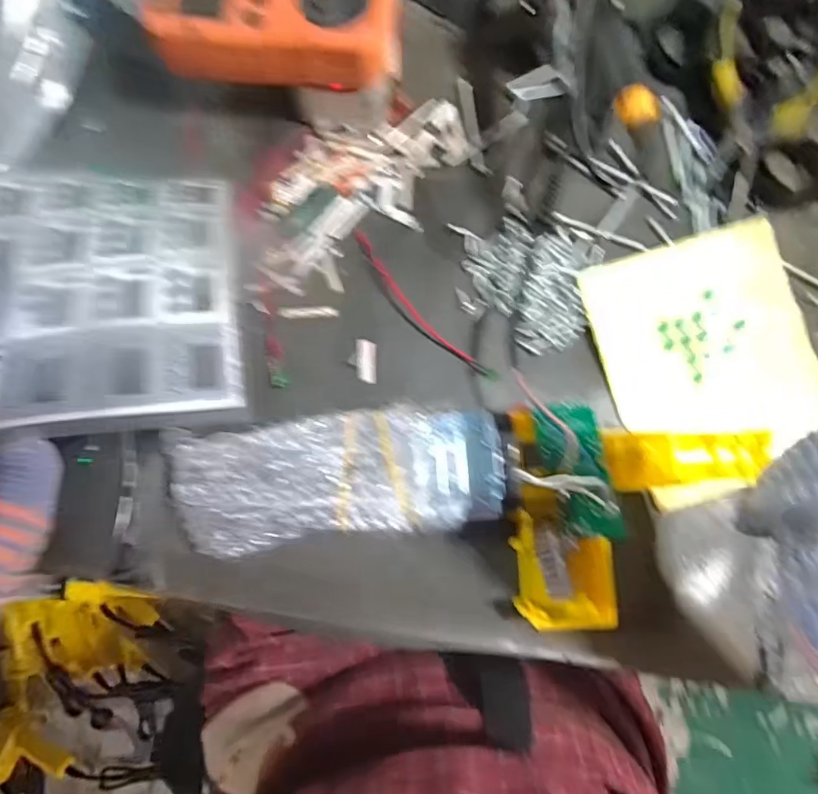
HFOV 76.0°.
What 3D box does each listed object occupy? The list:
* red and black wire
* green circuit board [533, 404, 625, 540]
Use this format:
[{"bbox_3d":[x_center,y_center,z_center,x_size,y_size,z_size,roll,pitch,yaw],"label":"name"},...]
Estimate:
[{"bbox_3d":[0.005,-0.054,0.327,0.018,0.006,0.126,-42,87,-9],"label":"red and black wire"},{"bbox_3d":[0.092,0.042,0.288,0.033,0.009,0.077,-14,92,13],"label":"green circuit board"}]

